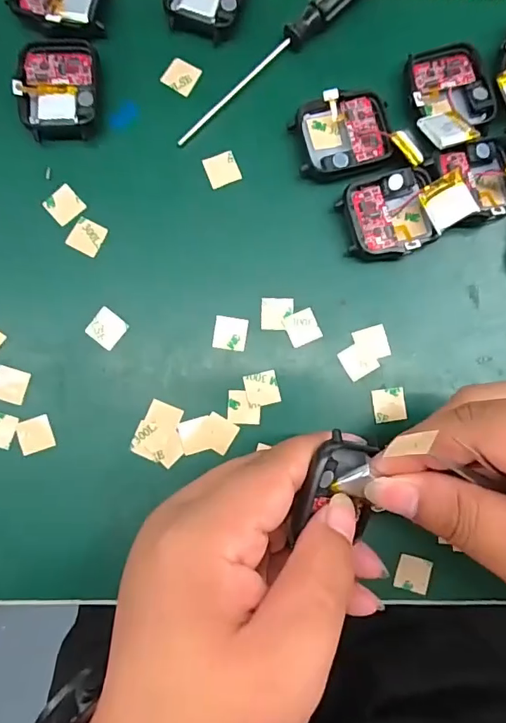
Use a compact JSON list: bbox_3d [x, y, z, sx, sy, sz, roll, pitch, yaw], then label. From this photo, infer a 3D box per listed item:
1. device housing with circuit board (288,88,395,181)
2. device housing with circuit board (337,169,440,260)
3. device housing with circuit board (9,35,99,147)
[{"bbox_3d":[0.043,-0.108,0.234,0.045,0.010,0.039,-13,87,-2],"label":"device housing with circuit board"},{"bbox_3d":[0.064,-0.068,0.229,0.043,0.013,0.039,-11,87,-2],"label":"device housing with circuit board"},{"bbox_3d":[-0.092,-0.129,0.233,0.036,0.010,0.047,-2,87,-1],"label":"device housing with circuit board"}]

